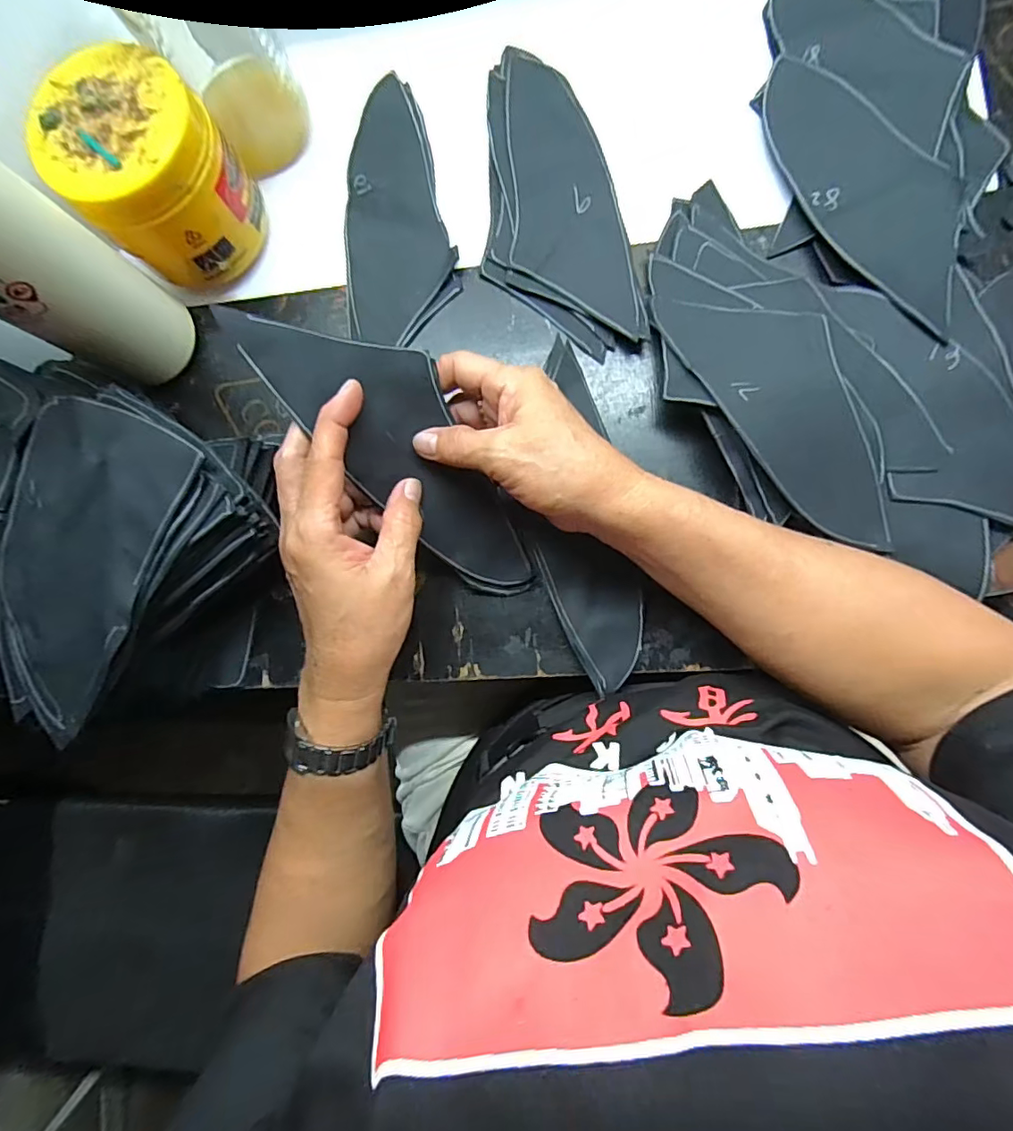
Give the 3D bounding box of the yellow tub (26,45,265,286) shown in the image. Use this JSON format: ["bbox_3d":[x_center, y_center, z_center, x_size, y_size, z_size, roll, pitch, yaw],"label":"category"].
[{"bbox_3d":[-0.211,-0.236,0.335,0.089,0.096,0.088,0,87,6],"label":"yellow tub"}]

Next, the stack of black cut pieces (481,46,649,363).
[{"bbox_3d":[0.027,-0.235,0.349,0.086,0.008,0.202,-12,85,5],"label":"stack of black cut pieces"}]

